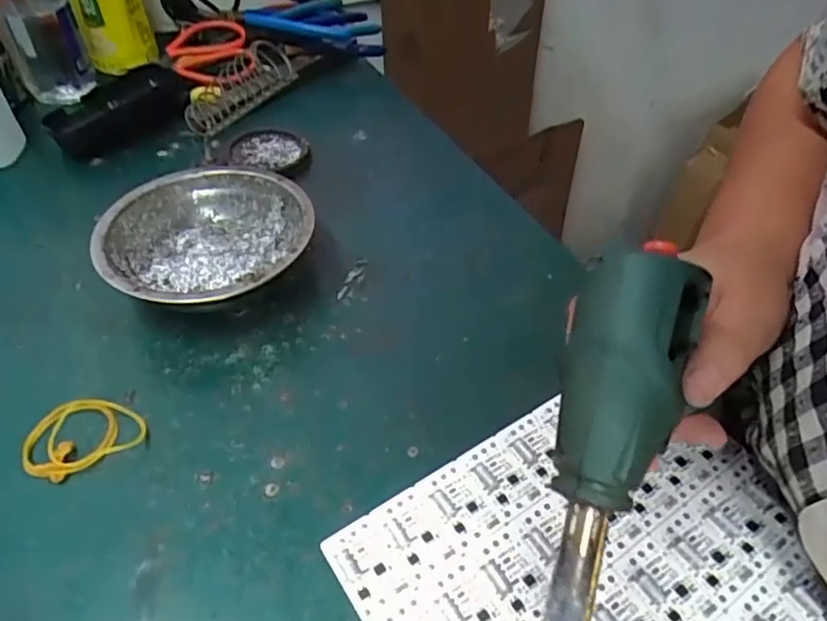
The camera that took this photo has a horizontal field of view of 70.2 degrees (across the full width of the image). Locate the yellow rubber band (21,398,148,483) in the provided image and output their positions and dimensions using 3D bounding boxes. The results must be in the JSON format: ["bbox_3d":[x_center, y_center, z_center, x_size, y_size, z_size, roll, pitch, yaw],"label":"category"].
[{"bbox_3d":[-0.168,0.062,0.300,0.055,0.010,0.043,-22,51,-23],"label":"yellow rubber band"}]

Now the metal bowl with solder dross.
[{"bbox_3d":[-0.126,-0.036,0.369,0.121,0.048,0.116,2,46,-2],"label":"metal bowl with solder dross"}]

